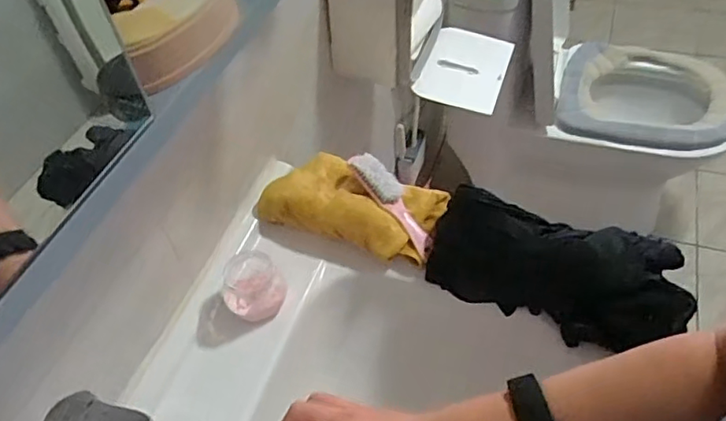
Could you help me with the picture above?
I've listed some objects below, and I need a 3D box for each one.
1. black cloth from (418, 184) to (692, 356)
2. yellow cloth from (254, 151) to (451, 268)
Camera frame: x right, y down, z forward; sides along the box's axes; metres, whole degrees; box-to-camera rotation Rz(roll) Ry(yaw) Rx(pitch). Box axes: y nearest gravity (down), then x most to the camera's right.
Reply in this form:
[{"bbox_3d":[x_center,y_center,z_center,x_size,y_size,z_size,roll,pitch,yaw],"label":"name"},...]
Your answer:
[{"bbox_3d":[0.193,0.057,0.609,0.251,0.076,0.110,20,55,21],"label":"black cloth"},{"bbox_3d":[-0.009,-0.011,0.712,0.215,0.043,0.119,16,53,18],"label":"yellow cloth"}]

